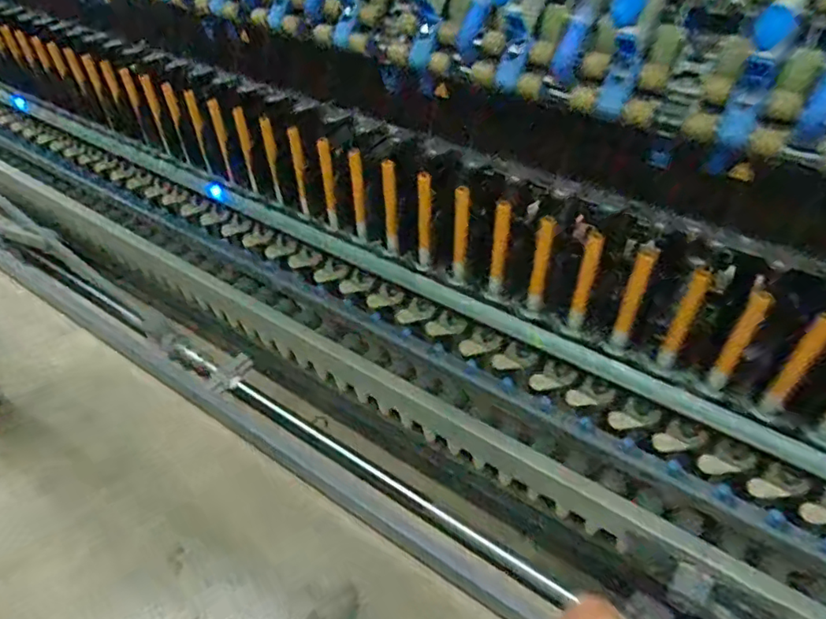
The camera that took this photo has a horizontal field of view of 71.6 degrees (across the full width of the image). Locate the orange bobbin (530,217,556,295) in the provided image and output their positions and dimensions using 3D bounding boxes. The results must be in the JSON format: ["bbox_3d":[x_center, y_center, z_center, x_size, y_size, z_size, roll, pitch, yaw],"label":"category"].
[{"bbox_3d":[0.192,-0.076,0.852,0.019,0.133,0.027,9,47,11],"label":"orange bobbin"}]

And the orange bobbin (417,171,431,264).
[{"bbox_3d":[0.019,-0.149,0.947,0.023,0.170,0.023,-2,46,1],"label":"orange bobbin"}]

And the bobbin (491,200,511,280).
[{"bbox_3d":[0.133,-0.103,0.873,0.024,0.131,0.025,5,47,8],"label":"bobbin"}]

